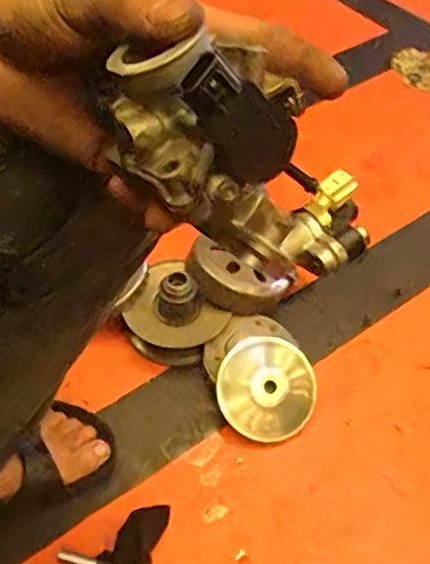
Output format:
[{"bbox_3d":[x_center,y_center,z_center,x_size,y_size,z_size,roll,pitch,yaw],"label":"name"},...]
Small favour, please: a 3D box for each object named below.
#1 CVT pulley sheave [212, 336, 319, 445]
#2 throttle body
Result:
[{"bbox_3d":[0.058,0.122,0.672,0.112,0.030,0.112,4,66,-9],"label":"CVT pulley sheave"},{"bbox_3d":[0.015,-0.043,0.235,0.055,0.133,0.059,-12,67,31],"label":"throttle body"}]

